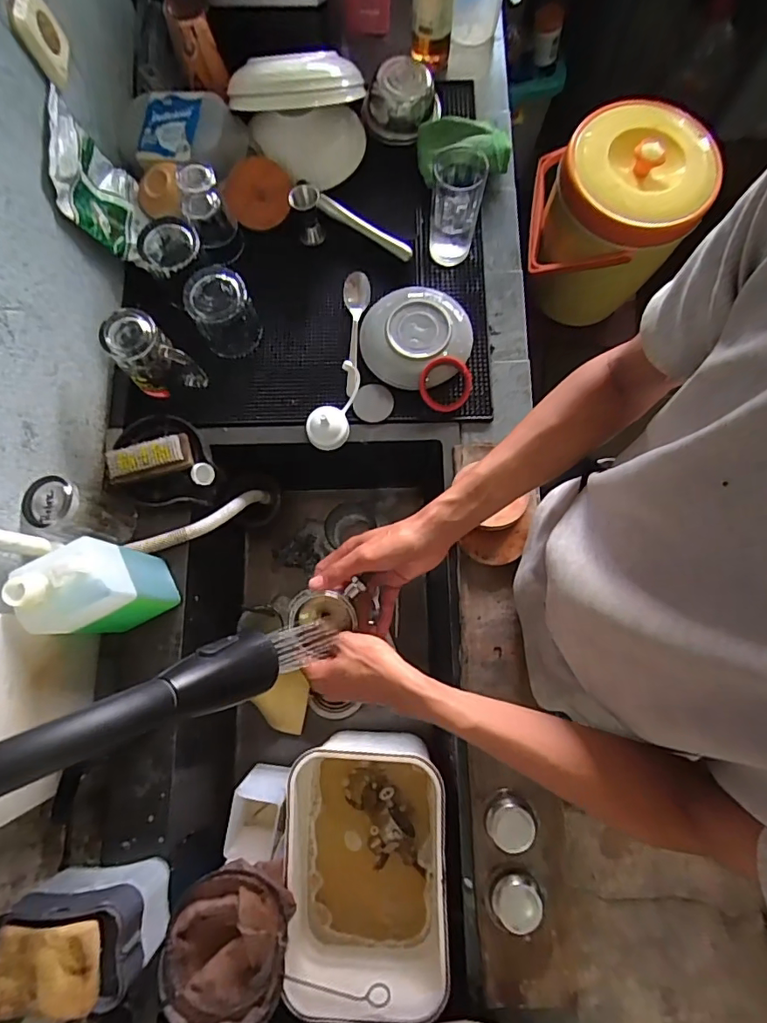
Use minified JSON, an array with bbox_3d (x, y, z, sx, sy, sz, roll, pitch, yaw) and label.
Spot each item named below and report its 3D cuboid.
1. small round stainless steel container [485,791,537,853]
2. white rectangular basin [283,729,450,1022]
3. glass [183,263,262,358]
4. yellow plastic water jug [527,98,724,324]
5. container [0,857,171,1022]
[{"bbox_3d":[0.147,0.363,0.584,0.055,0.036,0.058,0,77,1],"label":"small round stainless steel container"},{"bbox_3d":[-0.020,0.450,0.659,0.191,0.169,0.272,-2,77,1],"label":"white rectangular basin"},{"bbox_3d":[-0.220,-0.276,0.690,0.083,0.088,0.079,-13,77,-2],"label":"glass"},{"bbox_3d":[0.495,-0.657,1.137,0.298,0.358,0.319,7,78,3],"label":"yellow plastic water jug"},{"bbox_3d":[-0.313,0.438,0.517,0.140,0.117,0.084,-6,77,0],"label":"container"}]

